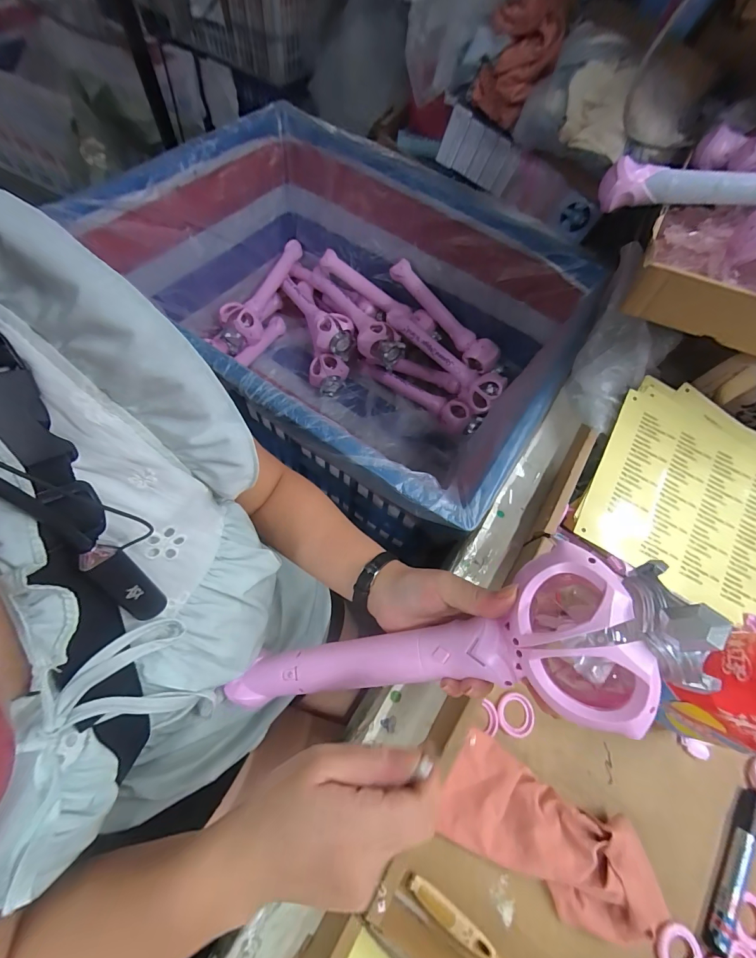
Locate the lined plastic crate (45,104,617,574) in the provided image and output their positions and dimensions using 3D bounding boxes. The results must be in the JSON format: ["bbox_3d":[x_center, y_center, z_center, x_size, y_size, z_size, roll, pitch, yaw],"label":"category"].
[{"bbox_3d":[-0.074,-0.271,0.761,0.758,0.416,0.597,31,65,7],"label":"lined plastic crate"}]

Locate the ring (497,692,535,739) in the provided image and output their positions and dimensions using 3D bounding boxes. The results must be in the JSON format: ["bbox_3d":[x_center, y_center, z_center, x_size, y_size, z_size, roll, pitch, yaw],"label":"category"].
[{"bbox_3d":[0.136,0.233,0.355,0.037,0.004,0.037,9,64,-3],"label":"ring"}]

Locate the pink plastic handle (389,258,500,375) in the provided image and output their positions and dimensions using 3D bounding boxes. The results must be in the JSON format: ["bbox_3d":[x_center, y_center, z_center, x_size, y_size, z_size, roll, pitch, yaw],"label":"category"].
[{"bbox_3d":[0.157,-0.383,0.854,0.329,0.061,0.062,42,68,-9],"label":"pink plastic handle"}]

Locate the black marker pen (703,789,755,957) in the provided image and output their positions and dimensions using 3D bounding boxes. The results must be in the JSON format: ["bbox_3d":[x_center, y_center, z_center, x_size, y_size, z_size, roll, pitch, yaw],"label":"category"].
[{"bbox_3d":[0.328,0.352,0.327,0.021,0.015,0.136,41,67,12],"label":"black marker pen"}]

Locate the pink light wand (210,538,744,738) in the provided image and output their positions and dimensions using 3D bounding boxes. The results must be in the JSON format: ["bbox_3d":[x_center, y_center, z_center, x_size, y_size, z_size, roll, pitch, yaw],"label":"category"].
[{"bbox_3d":[0.029,0.129,0.266,0.341,0.044,0.092,-21,60,27],"label":"pink light wand"}]

